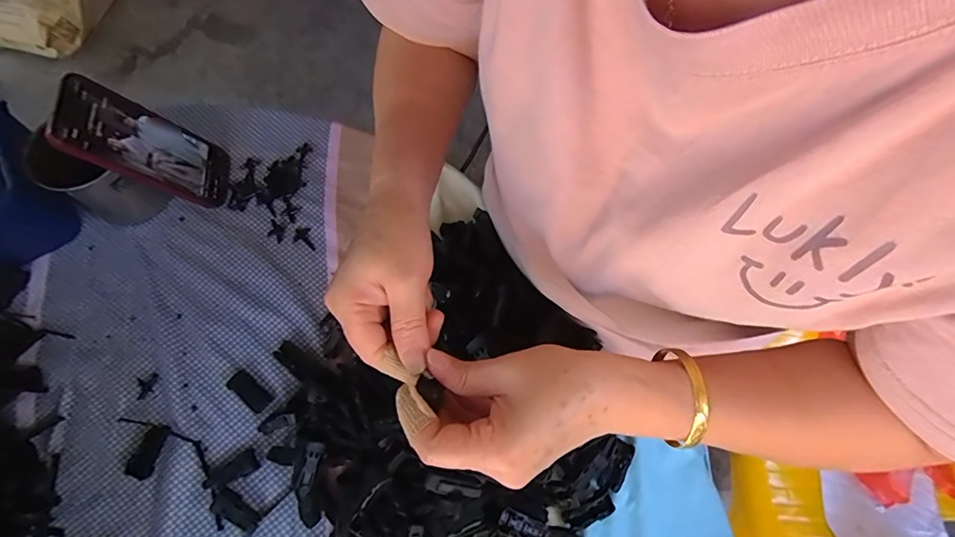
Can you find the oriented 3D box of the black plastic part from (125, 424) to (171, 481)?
[{"bbox_3d":[-0.314,0.174,0.444,0.025,0.004,0.048,17,71,4],"label":"black plastic part"}]

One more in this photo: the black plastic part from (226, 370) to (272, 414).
[{"bbox_3d":[-0.227,0.122,0.463,0.046,0.007,0.020,36,74,10],"label":"black plastic part"}]

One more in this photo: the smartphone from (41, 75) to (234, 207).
[{"bbox_3d":[-0.328,-0.122,0.470,0.015,0.155,0.077,-14,69,25],"label":"smartphone"}]

